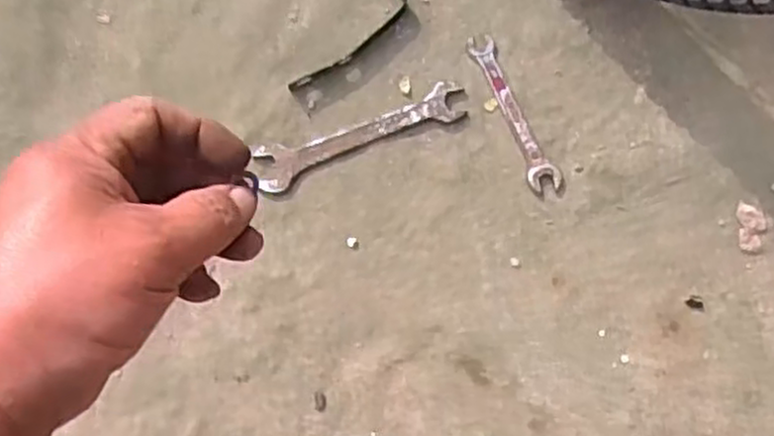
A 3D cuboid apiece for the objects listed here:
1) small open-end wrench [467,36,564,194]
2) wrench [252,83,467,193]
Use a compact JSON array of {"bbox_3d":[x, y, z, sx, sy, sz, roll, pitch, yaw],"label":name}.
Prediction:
[{"bbox_3d":[0.087,-0.072,0.535,0.022,0.005,0.115,-23,84,-4],"label":"small open-end wrench"},{"bbox_3d":[-0.019,-0.057,0.531,0.145,0.007,0.031,-22,84,-4],"label":"wrench"}]

